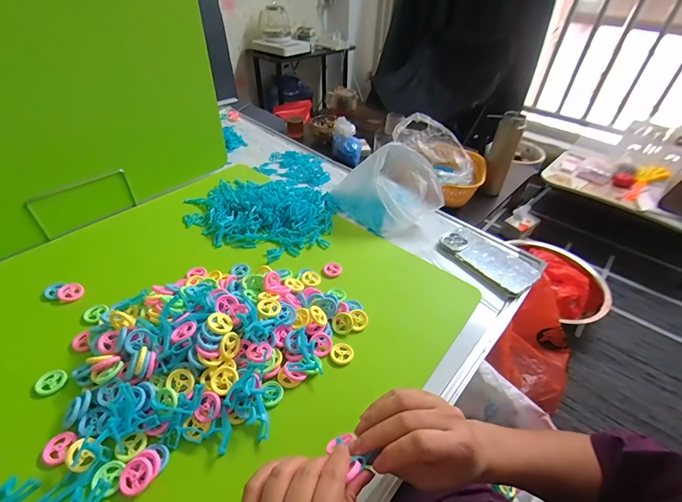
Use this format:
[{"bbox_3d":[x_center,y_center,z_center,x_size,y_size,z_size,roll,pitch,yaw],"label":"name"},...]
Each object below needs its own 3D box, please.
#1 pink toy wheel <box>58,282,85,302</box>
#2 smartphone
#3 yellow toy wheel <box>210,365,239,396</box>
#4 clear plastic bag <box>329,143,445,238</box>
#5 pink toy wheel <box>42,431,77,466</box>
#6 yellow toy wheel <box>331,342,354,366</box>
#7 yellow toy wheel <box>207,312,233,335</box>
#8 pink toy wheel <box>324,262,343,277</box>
[{"bbox_3d":[-0.388,0.059,0.486,0.030,0.006,0.030,17,45,-18],"label":"pink toy wheel"},{"bbox_3d":[0.263,0.009,0.601,0.090,0.013,0.164,-28,49,-31],"label":"smartphone"},{"bbox_3d":[-0.133,0.145,0.383,0.027,0.004,0.030,34,61,15],"label":"yellow toy wheel"},{"bbox_3d":[0.087,-0.126,0.659,0.193,0.134,0.132,31,47,29],"label":"clear plastic bag"},{"bbox_3d":[-0.286,0.198,0.342,0.028,0.004,0.029,2,42,-2],"label":"pink toy wheel"},{"bbox_3d":[0.002,0.134,0.443,0.029,0.004,0.030,2,42,-2],"label":"yellow toy wheel"},{"bbox_3d":[-0.145,0.087,0.406,0.030,0.005,0.029,34,29,-4],"label":"yellow toy wheel"},{"bbox_3d":[-0.013,0.031,0.554,0.029,0.010,0.026,10,42,7],"label":"pink toy wheel"}]

